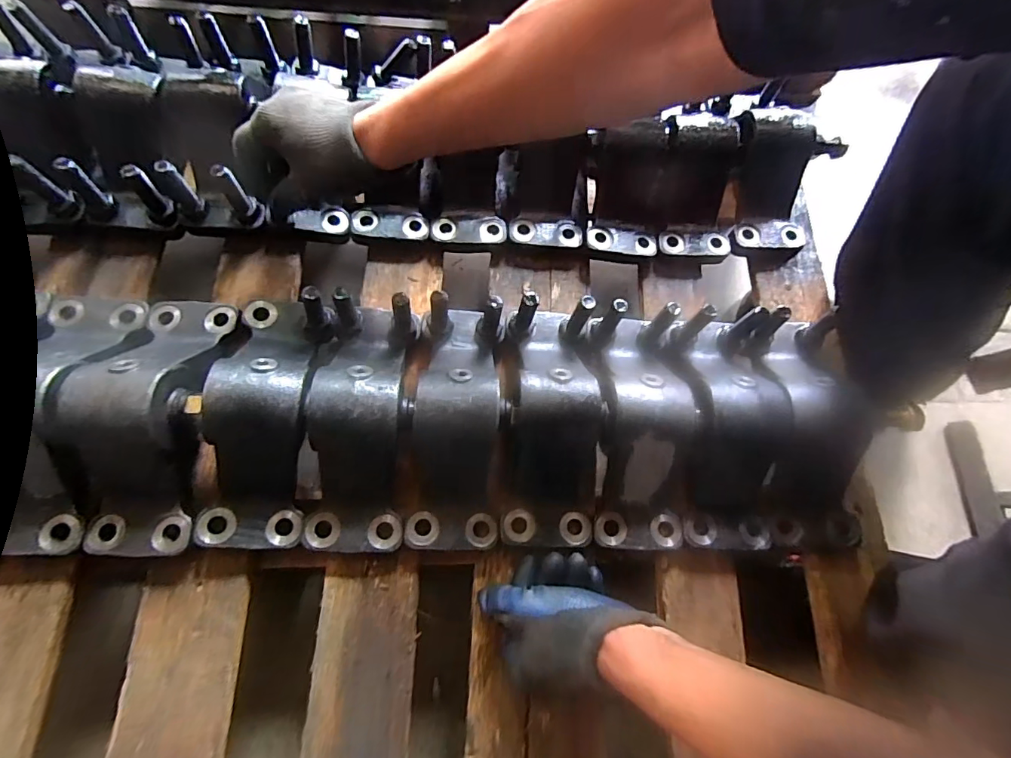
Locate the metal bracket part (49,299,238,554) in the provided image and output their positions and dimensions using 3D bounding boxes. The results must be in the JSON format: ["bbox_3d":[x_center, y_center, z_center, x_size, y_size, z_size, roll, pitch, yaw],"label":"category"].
[{"bbox_3d":[-0.297,0.026,0.391,0.101,0.089,0.223,0,71,-7],"label":"metal bracket part"}]

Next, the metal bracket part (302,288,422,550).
[{"bbox_3d":[-0.124,0.030,0.410,0.080,0.085,0.220,3,71,-6],"label":"metal bracket part"}]

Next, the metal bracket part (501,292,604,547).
[{"bbox_3d":[0.044,0.030,0.424,0.082,0.067,0.222,4,71,-5],"label":"metal bracket part"}]

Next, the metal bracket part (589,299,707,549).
[{"bbox_3d":[0.125,0.036,0.434,0.080,0.077,0.220,4,71,-6],"label":"metal bracket part"}]

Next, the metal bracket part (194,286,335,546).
[{"bbox_3d":[-0.204,0.022,0.395,0.084,0.075,0.220,3,71,-6],"label":"metal bracket part"}]

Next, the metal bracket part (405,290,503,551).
[{"bbox_3d":[-0.043,0.030,0.417,0.079,0.085,0.222,2,71,0],"label":"metal bracket part"}]

